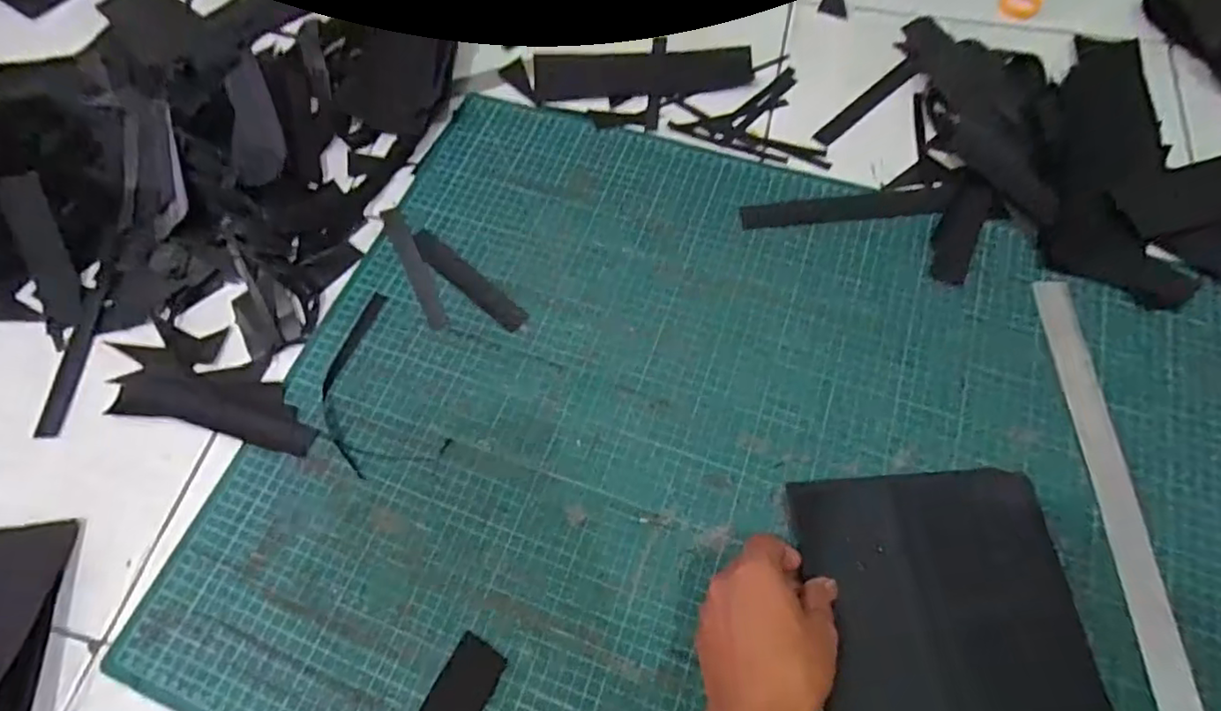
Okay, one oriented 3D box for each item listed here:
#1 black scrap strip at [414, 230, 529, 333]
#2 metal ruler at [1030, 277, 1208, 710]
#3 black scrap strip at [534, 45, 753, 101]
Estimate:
[{"bbox_3d":[-0.132,-0.071,0.550,0.144,0.004,0.026,40,73,19],"label":"black scrap strip"},{"bbox_3d":[0.372,0.176,0.414,0.032,0.006,0.517,-2,65,9],"label":"metal ruler"},{"bbox_3d":[0.036,-0.312,0.666,0.236,0.008,0.072,-2,65,2],"label":"black scrap strip"}]

